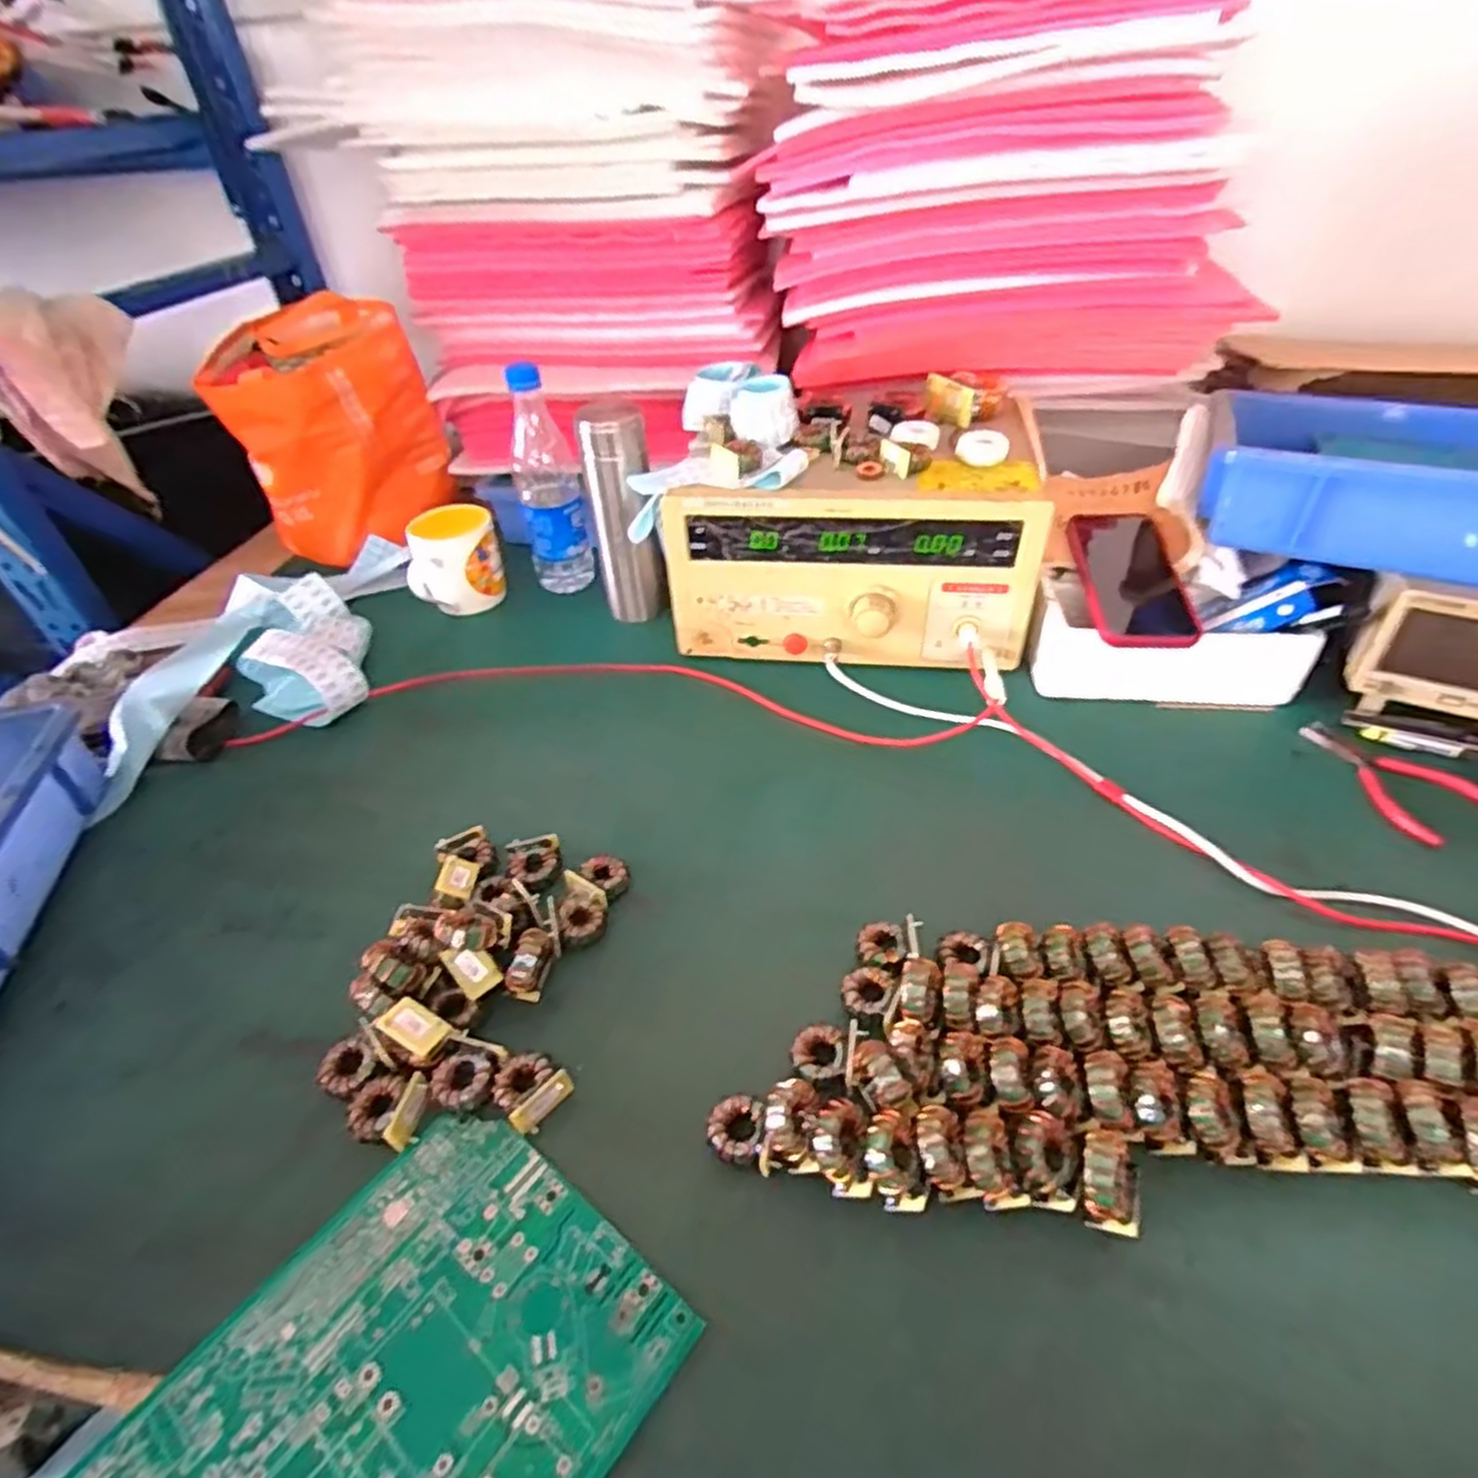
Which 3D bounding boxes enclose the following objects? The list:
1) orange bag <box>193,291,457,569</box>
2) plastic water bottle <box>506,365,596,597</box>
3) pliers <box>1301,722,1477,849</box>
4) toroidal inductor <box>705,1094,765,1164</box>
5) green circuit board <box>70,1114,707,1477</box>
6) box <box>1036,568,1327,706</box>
[{"bbox_3d":[-0.466,-0.353,0.890,0.212,0.221,0.222,-21,44,-19],"label":"orange bag"},{"bbox_3d":[-0.202,-0.266,0.800,0.064,0.227,0.064,-11,42,-8],"label":"plastic water bottle"},{"bbox_3d":[0.494,0.026,0.584,0.080,0.009,0.123,-20,44,-17],"label":"pliers"},{"bbox_3d":[-0.002,0.212,0.409,0.030,0.022,0.034,-4,41,0],"label":"toroidal inductor"},{"bbox_3d":[-0.155,0.296,0.330,0.176,0.010,0.223,26,49,29],"label":"green circuit board"},{"bbox_3d":[0.373,-0.083,0.669,0.220,0.070,0.091,7,43,12],"label":"box"}]

